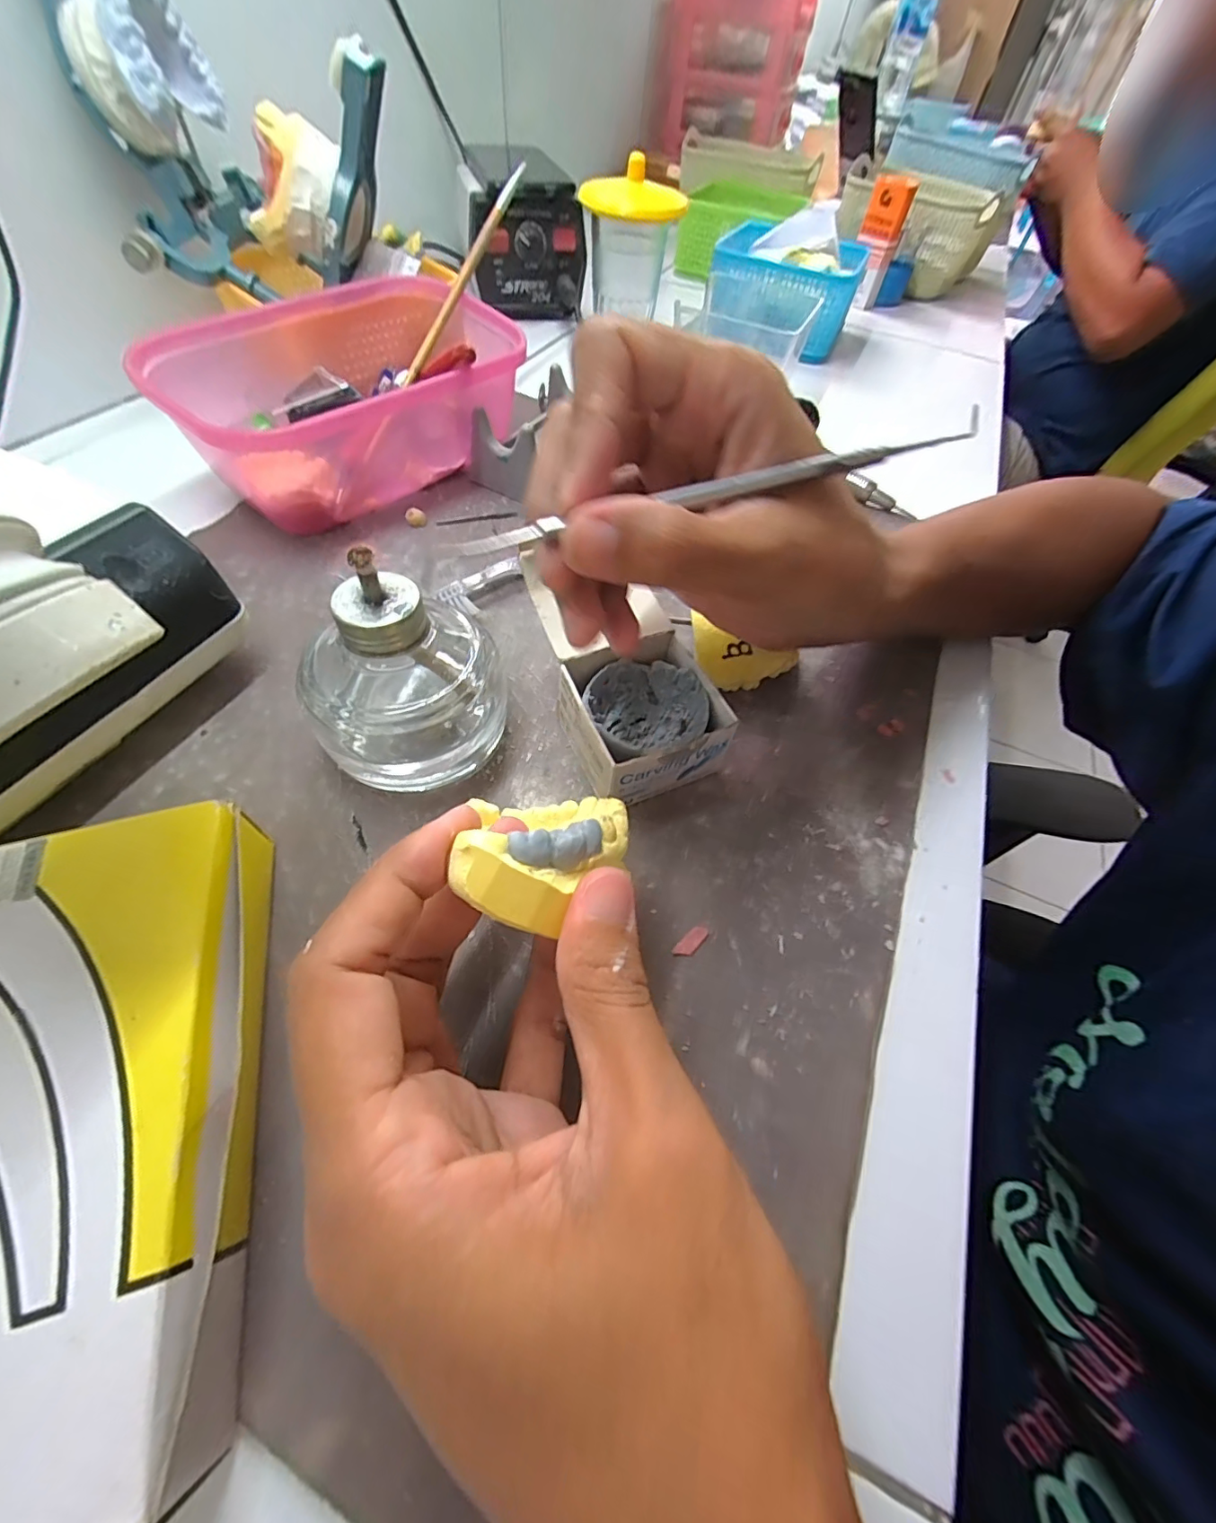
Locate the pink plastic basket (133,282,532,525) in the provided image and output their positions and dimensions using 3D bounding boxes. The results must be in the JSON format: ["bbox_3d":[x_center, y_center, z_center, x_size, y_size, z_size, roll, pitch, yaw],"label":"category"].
[{"bbox_3d":[-0.147,-0.215,0.314,0.117,0.067,0.192,39,63,18],"label":"pink plastic basket"}]

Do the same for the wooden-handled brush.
[{"bbox_3d":[-0.089,-0.311,0.329,0.010,0.008,0.174,20,81,8],"label":"wooden-handled brush"}]

